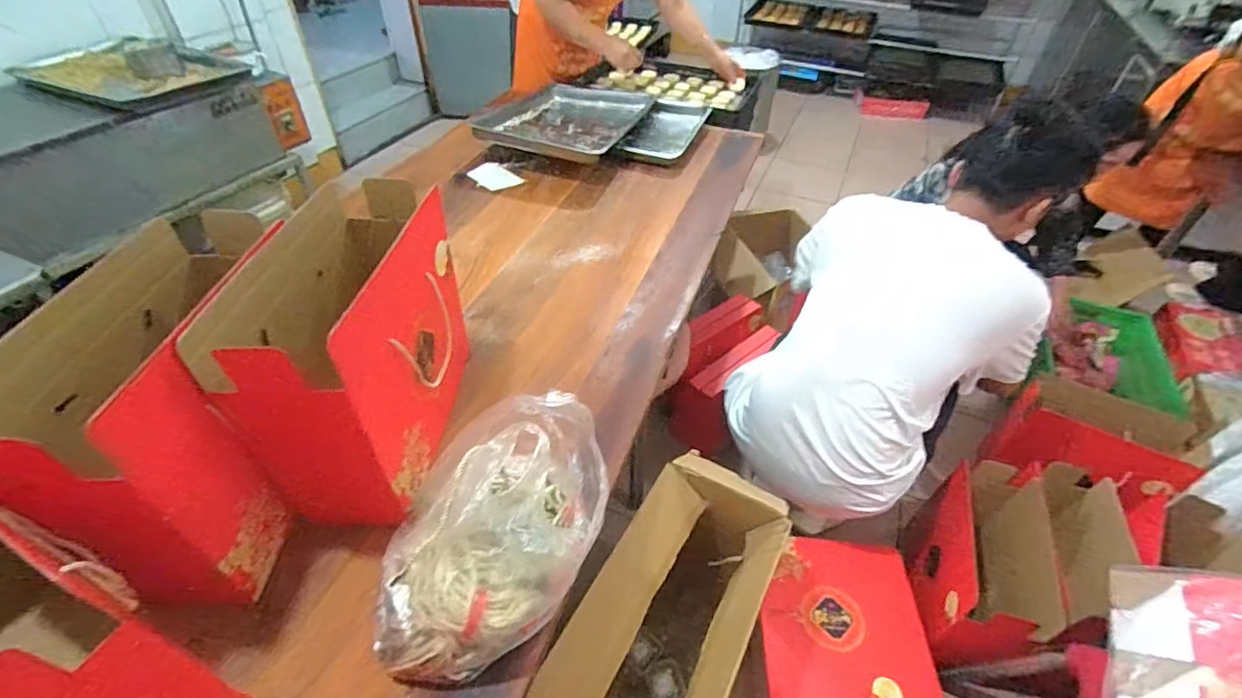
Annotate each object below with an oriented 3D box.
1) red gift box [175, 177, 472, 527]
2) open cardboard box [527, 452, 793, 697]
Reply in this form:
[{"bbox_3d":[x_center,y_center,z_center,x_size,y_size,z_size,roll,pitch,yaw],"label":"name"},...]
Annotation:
[{"bbox_3d":[-0.341,-0.004,0.760,0.174,0.318,0.373,4,44,2],"label":"red gift box"},{"bbox_3d":[0.045,0.571,0.940,0.229,0.456,0.674,23,47,20],"label":"open cardboard box"}]

